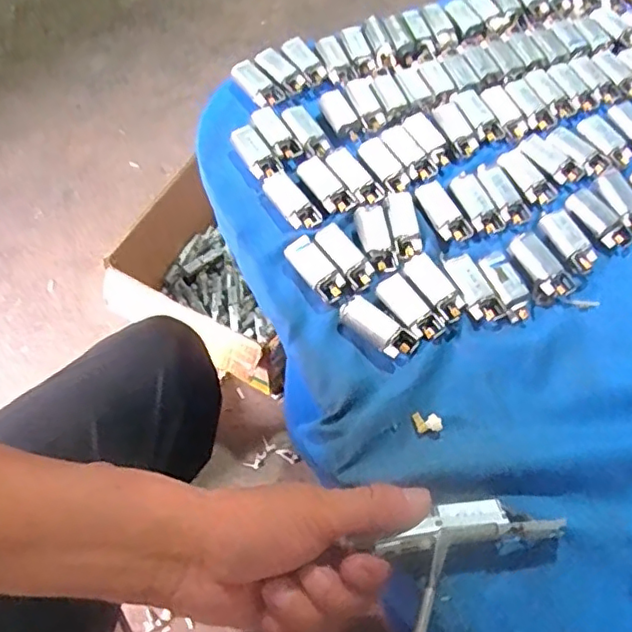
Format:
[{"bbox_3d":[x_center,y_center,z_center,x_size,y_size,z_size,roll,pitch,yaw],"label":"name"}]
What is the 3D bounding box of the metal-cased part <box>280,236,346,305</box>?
[{"bbox_3d":[0.000,-0.029,0.373,0.020,0.011,0.046,-33,69,-15],"label":"metal-cased part"}]

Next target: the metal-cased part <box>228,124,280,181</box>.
[{"bbox_3d":[-0.043,-0.114,0.412,0.019,0.012,0.043,-30,68,-14],"label":"metal-cased part"}]

